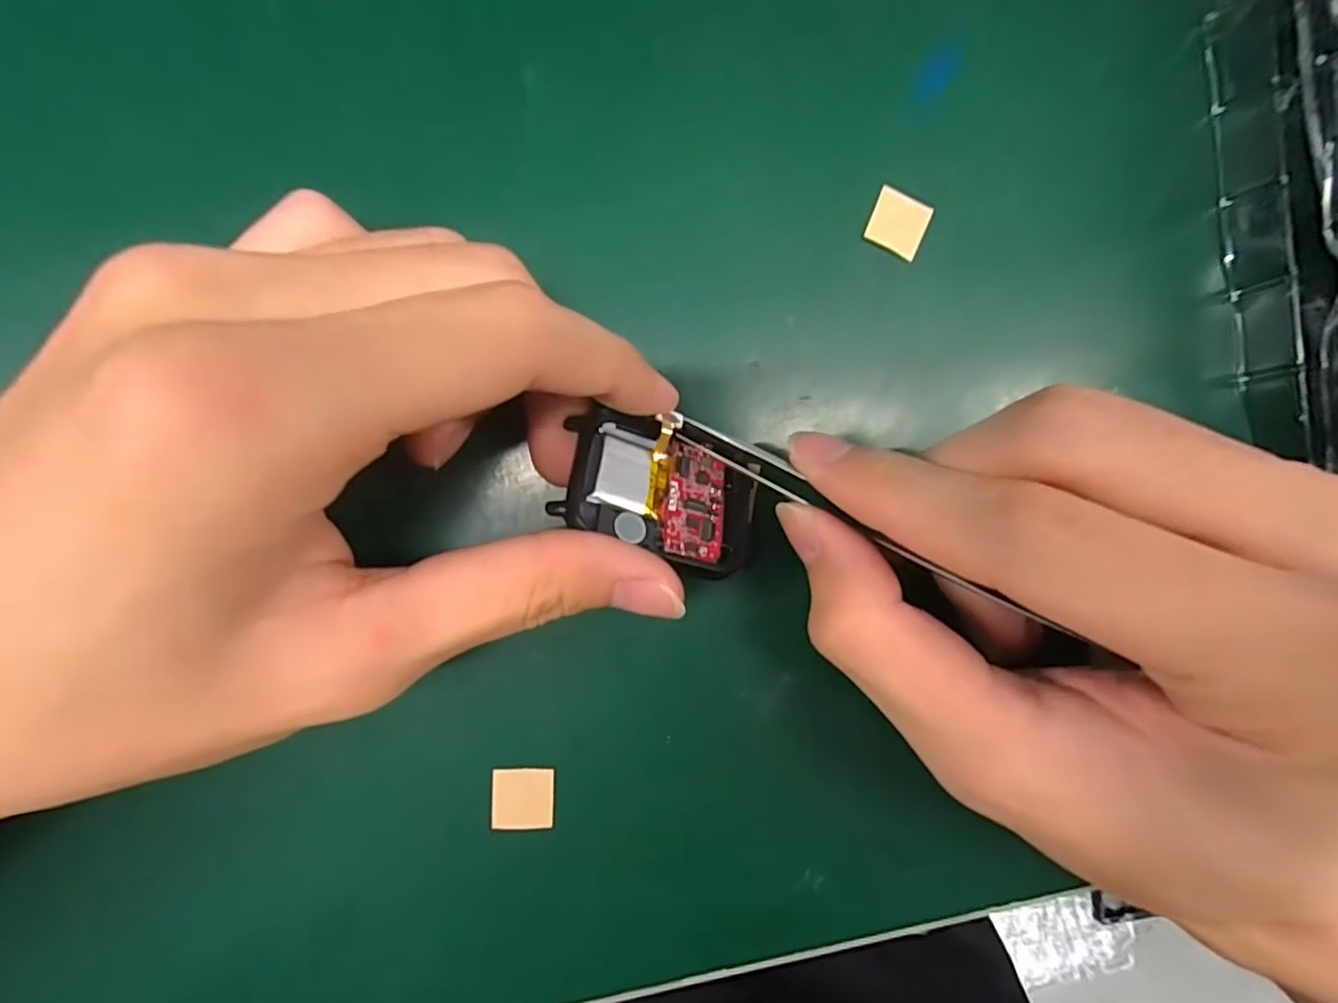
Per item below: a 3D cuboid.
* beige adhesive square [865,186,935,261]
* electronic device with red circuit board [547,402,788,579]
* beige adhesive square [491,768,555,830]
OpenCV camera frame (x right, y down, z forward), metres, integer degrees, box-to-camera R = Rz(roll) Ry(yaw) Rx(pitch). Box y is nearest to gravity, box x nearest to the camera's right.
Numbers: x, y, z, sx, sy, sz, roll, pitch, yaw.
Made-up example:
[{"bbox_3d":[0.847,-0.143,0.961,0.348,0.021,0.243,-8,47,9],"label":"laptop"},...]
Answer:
[{"bbox_3d":[0.061,-0.075,0.158,0.014,0.004,0.015,21,88,-6],"label":"beige adhesive square"},{"bbox_3d":[0.000,-0.004,0.138,0.048,0.008,0.034,22,59,-18],"label":"electronic device with red circuit board"},{"bbox_3d":[-0.037,0.076,0.152,0.015,0.004,0.015,1,90,-7],"label":"beige adhesive square"}]

